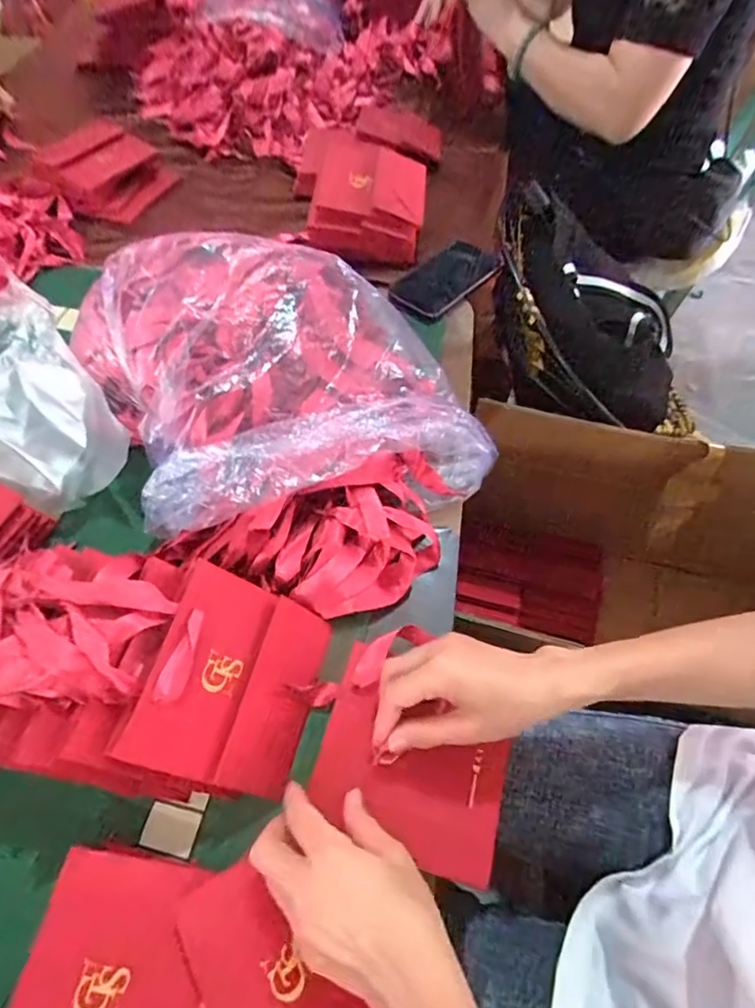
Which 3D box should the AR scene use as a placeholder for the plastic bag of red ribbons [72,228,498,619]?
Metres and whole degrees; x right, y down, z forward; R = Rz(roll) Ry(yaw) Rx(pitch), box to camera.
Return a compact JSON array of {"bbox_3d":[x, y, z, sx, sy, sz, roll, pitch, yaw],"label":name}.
[{"bbox_3d":[-0.092,-0.097,0.506,0.298,0.142,0.376,-31,64,-17],"label":"plastic bag of red ribbons"}]

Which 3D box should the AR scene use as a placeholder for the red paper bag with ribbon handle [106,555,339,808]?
[{"bbox_3d":[-0.102,0.130,0.397,0.130,0.005,0.137,35,58,-30],"label":"red paper bag with ribbon handle"}]

